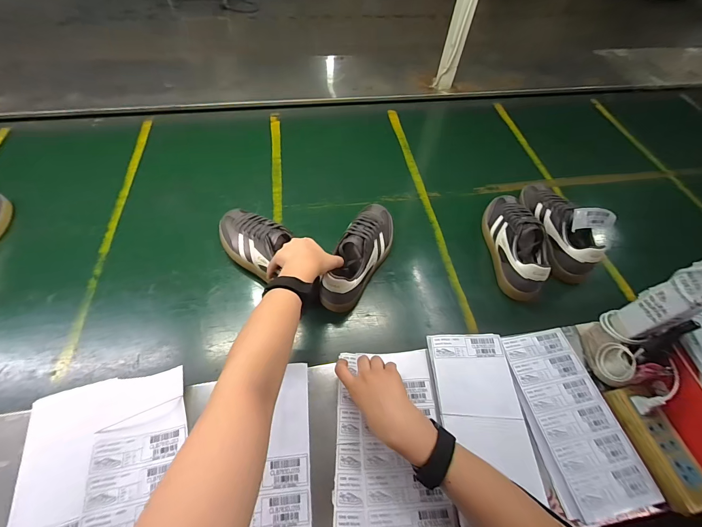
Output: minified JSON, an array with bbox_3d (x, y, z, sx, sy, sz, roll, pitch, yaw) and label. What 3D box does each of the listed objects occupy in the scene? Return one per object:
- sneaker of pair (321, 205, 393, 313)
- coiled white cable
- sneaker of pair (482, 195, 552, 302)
[{"bbox_3d":[0.022,-0.028,0.621,0.077,0.083,0.242,23,58,11],"label":"sneaker of pair"},{"bbox_3d":[0.424,0.146,0.493,0.056,0.078,0.141,-20,60,-16],"label":"coiled white cable"},{"bbox_3d":[0.356,-0.048,0.674,0.107,0.101,0.257,1,57,-3],"label":"sneaker of pair"}]

